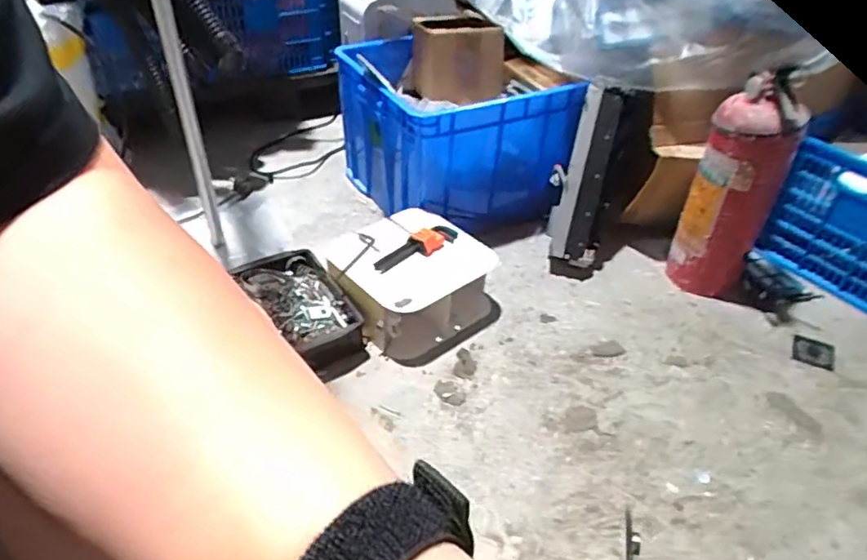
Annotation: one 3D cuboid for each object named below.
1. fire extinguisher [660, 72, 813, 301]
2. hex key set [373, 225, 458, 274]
[{"bbox_3d":[0.531,-0.150,1.050,0.140,0.405,0.107,23,43,25],"label":"fire extinguisher"},{"bbox_3d":[-0.033,-0.064,1.042,0.055,0.031,0.178,30,45,34],"label":"hex key set"}]

